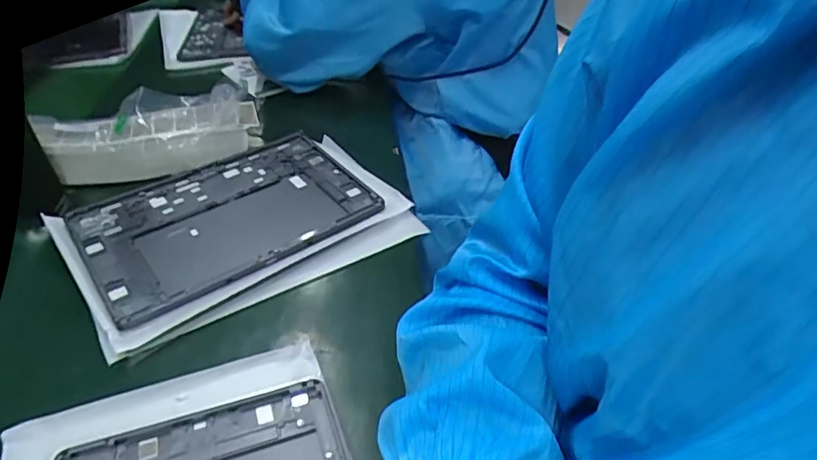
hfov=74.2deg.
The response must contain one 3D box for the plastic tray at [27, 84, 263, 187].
[{"bbox_3d":[-0.283,-0.109,0.596,0.227,0.049,0.096,-12,41,-16],"label":"plastic tray"}]

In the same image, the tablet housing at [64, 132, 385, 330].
[{"bbox_3d":[-0.175,-0.020,0.529,0.256,0.009,0.181,-25,47,-29],"label":"tablet housing"}]

